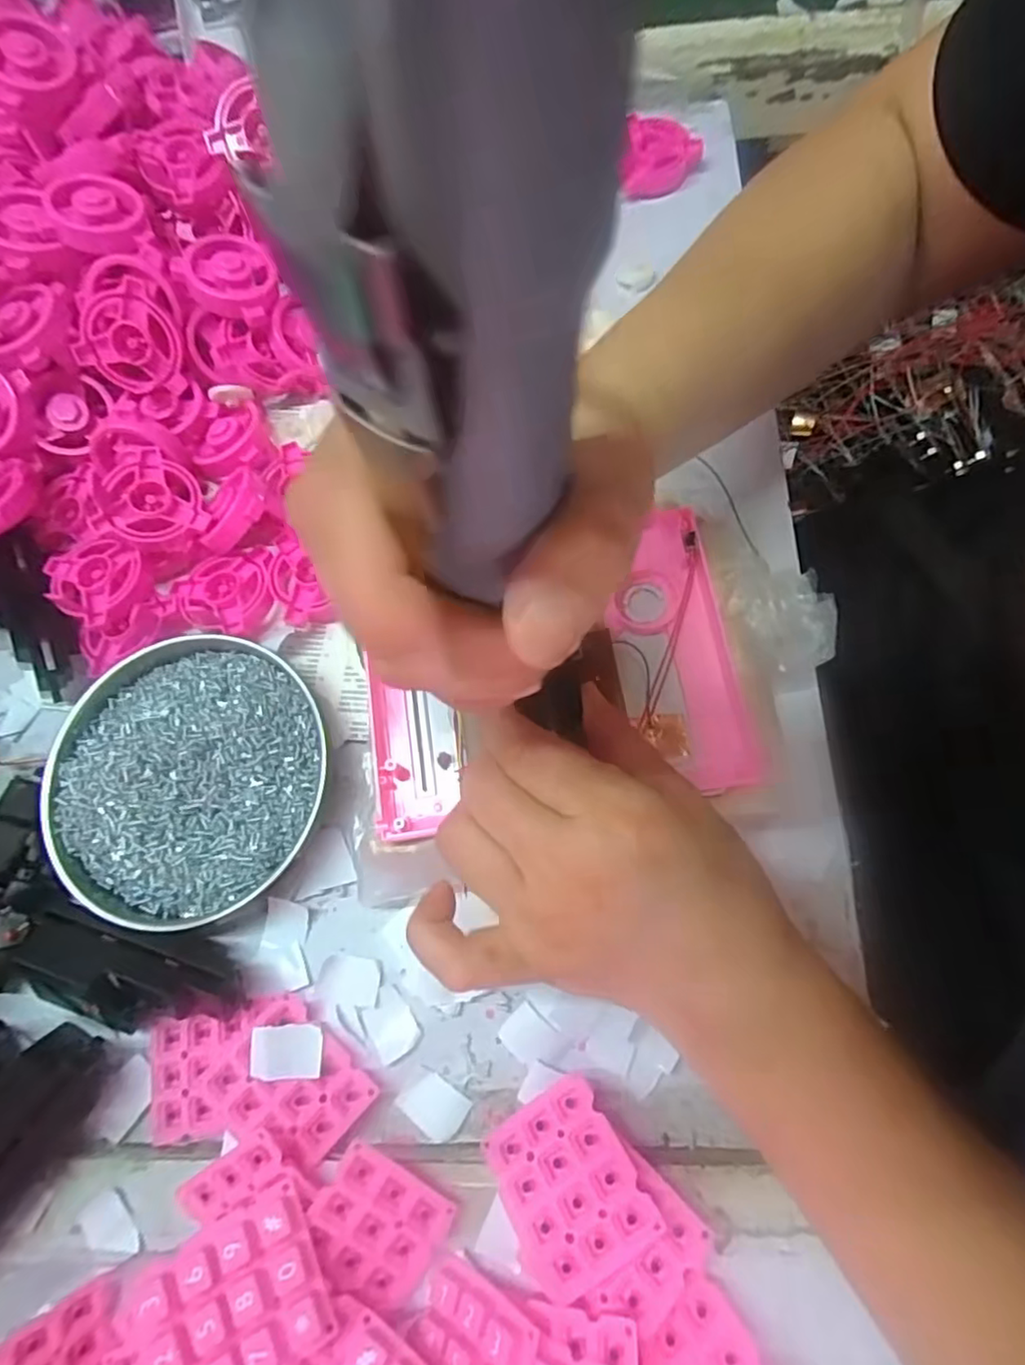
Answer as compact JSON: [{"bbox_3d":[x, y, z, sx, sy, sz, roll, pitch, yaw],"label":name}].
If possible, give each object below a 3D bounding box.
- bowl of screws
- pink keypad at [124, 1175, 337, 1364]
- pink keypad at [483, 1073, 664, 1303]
[{"bbox_3d":[-0.159,0.045,0.315,0.128,0.020,0.133,-1,74,4],"label":"bowl of screws"},{"bbox_3d":[-0.099,0.220,0.227,0.062,0.016,0.050,-22,66,-21],"label":"pink keypad"},{"bbox_3d":[0.020,0.192,0.248,0.050,0.007,0.059,-36,57,0],"label":"pink keypad"}]

